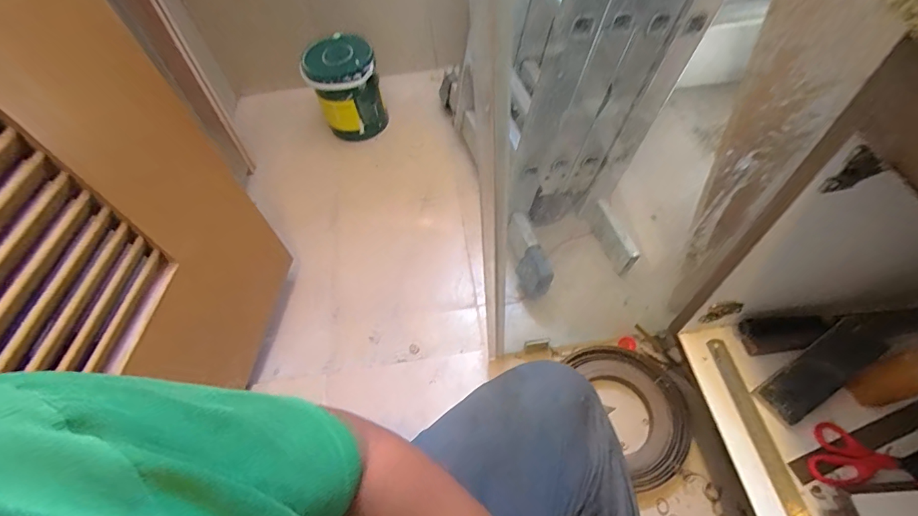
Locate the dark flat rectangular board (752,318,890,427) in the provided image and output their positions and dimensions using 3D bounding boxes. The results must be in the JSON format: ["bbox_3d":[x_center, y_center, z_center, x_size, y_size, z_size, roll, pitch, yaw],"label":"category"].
[{"bbox_3d":[0.490,0.154,0.608,0.167,0.010,0.058,-40,50,1],"label":"dark flat rectangular board"}]

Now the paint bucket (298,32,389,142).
[{"bbox_3d":[-0.292,-0.437,1.170,0.170,0.242,0.170,-2,58,3],"label":"paint bucket"}]

